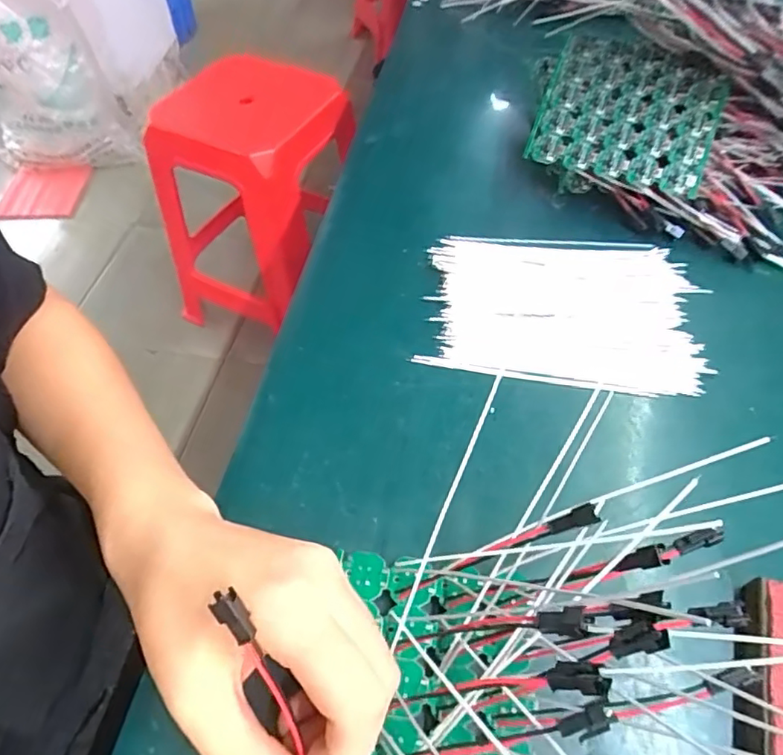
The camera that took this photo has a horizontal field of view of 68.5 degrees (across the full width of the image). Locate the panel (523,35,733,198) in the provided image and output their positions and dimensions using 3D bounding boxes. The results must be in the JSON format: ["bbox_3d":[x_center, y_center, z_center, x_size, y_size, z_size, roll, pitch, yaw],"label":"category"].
[{"bbox_3d":[0.169,-0.189,0.411,0.119,0.008,0.101,20,81,10],"label":"panel"}]

